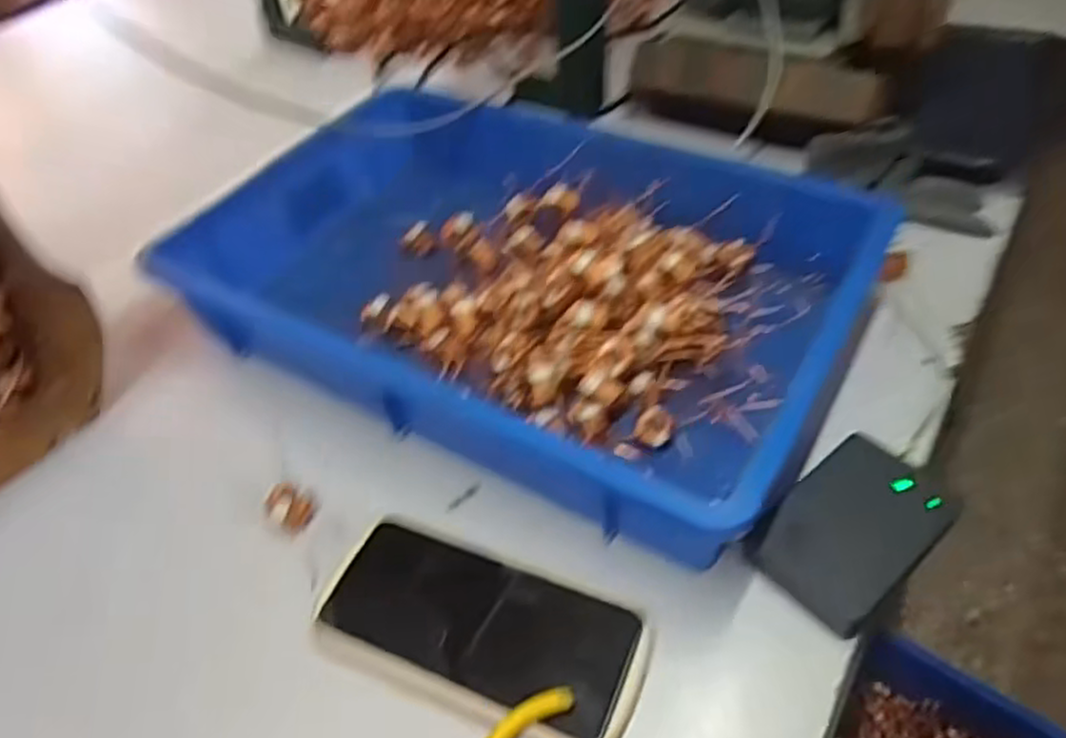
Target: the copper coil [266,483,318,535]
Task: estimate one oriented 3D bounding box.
[{"bbox_3d":[-0.143,0.081,0.439,0.026,0.014,0.023,15,50,18],"label":"copper coil"}]

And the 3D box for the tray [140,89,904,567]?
[{"bbox_3d":[-0.013,-0.070,0.524,0.438,0.075,0.273,23,53,24],"label":"tray"}]

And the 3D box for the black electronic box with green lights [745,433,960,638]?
[{"bbox_3d":[0.169,0.081,0.393,0.102,0.022,0.068,-35,53,-25],"label":"black electronic box with green lights"}]

